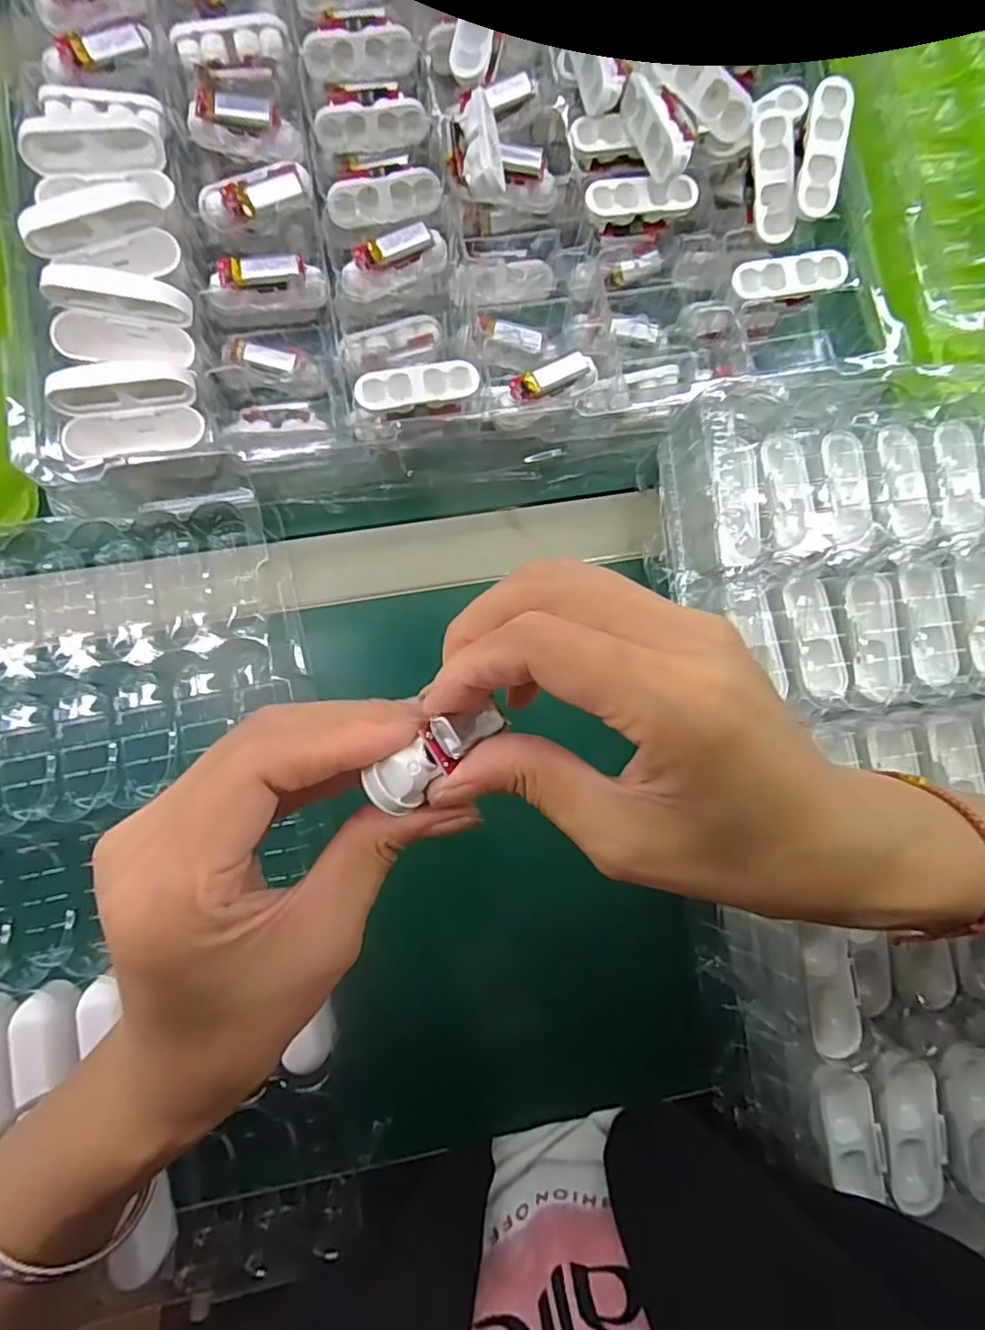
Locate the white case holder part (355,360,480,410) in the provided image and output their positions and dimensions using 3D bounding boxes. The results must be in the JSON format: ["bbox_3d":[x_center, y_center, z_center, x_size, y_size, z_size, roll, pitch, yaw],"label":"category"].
[{"bbox_3d":[-0.039,-0.146,0.322,0.062,0.008,0.020,-11,84,-5],"label":"white case holder part"}]

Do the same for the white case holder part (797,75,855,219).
[{"bbox_3d":[0.174,-0.271,0.323,0.021,0.006,0.065,6,100,-2],"label":"white case holder part"}]

